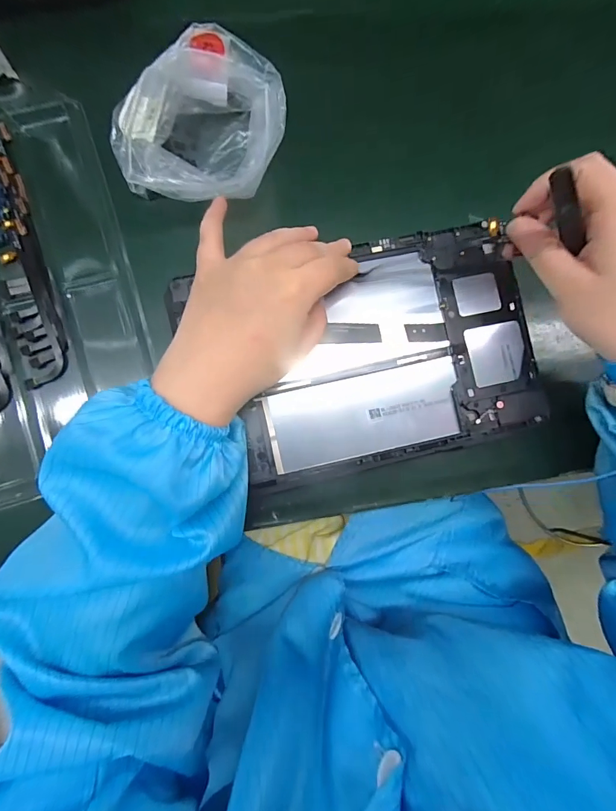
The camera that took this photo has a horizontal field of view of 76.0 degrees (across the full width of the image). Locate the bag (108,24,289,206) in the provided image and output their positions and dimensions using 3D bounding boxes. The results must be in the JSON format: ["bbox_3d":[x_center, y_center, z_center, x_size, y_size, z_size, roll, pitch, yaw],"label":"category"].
[{"bbox_3d":[-0.075,-0.188,0.275,0.106,0.052,0.117,24,88,0],"label":"bag"}]

